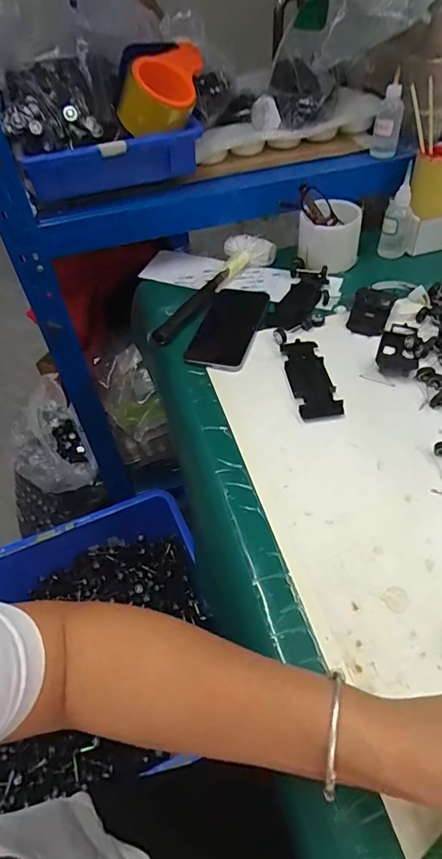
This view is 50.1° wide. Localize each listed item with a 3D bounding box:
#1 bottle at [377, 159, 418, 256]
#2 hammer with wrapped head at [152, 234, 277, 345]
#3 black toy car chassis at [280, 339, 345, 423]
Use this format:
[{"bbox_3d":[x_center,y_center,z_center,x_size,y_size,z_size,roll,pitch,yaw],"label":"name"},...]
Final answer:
[{"bbox_3d":[0.267,-0.313,0.701,0.050,0.111,0.036,13,51,16],"label":"bottle"},{"bbox_3d":[-0.019,-0.215,0.680,0.065,0.034,0.243,29,57,27],"label":"hammer with wrapped head"},{"bbox_3d":[0.101,-0.061,0.548,0.047,0.005,0.124,-8,48,-2],"label":"black toy car chassis"}]

